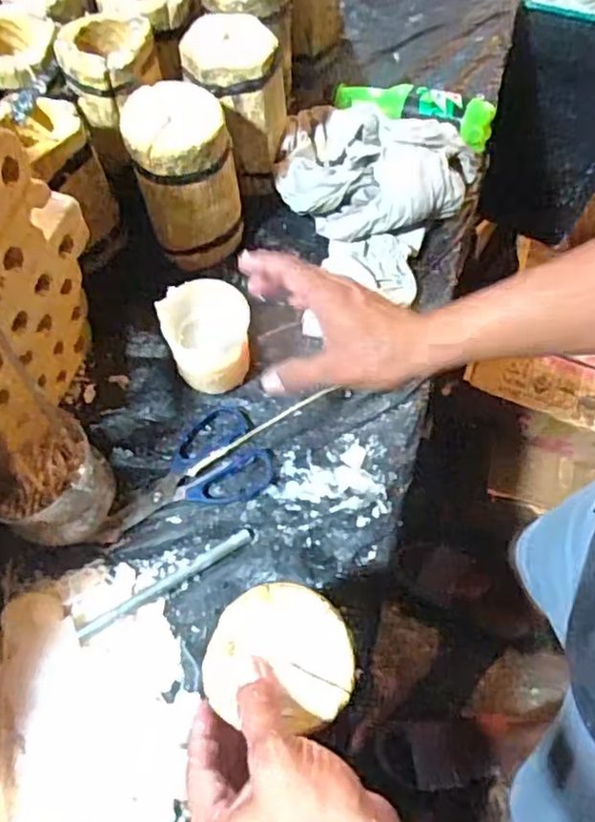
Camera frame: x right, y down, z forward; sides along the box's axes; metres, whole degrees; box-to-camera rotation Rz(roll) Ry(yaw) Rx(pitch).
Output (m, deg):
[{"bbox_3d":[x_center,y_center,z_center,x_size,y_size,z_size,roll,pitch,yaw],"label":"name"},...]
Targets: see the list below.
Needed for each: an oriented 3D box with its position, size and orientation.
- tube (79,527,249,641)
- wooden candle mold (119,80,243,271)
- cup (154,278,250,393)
[{"bbox_3d":[-0.107,0.142,0.538,0.158,0.014,0.010,-30,69,-13],"label":"tube"},{"bbox_3d":[-0.104,-0.222,0.621,0.095,0.153,0.092,-7,66,-4],"label":"wooden candle mold"},{"bbox_3d":[-0.081,-0.060,0.593,0.074,0.099,0.070,0,65,-1],"label":"cup"}]

